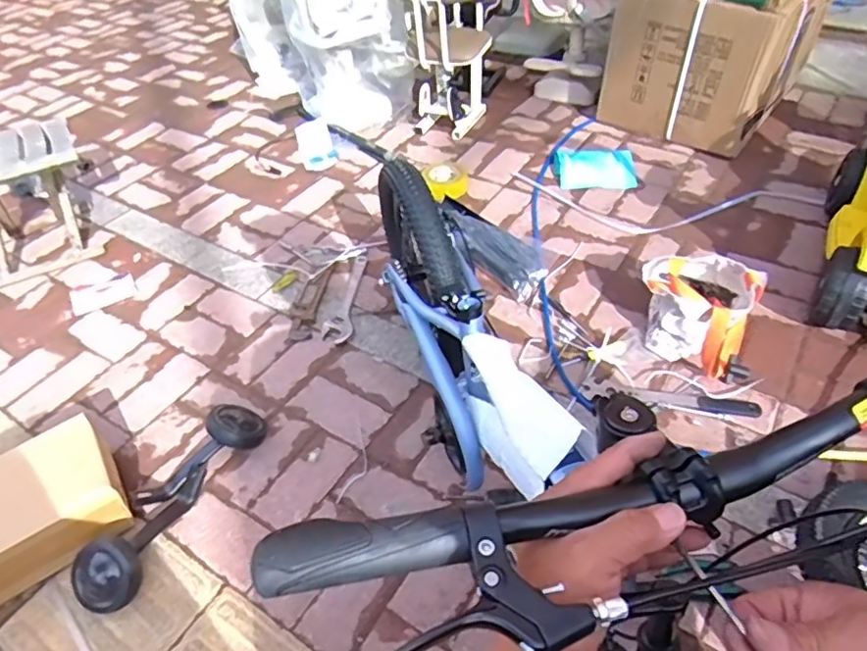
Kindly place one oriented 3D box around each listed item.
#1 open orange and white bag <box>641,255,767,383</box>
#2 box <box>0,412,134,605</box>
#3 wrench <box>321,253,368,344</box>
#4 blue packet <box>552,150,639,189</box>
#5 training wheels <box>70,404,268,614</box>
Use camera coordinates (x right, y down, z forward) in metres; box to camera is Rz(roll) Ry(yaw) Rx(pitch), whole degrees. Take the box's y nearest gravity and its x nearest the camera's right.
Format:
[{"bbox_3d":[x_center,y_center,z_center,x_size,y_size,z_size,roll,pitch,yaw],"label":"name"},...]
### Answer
[{"bbox_3d":[0.506,-0.024,1.128,0.208,0.154,0.187,8,47,14],"label":"open orange and white bag"},{"bbox_3d":[-0.667,0.310,0.951,0.317,0.113,0.212,-28,50,-23],"label":"box"},{"bbox_3d":[-0.201,-0.069,1.364,0.063,0.009,0.275,0,45,7],"label":"wrench"},{"bbox_3d":[0.441,-0.433,1.617,0.209,0.023,0.166,-1,45,6],"label":"blue packet"},{"bbox_3d":[-0.439,0.276,0.990,0.117,0.085,0.380,16,49,21],"label":"training wheels"}]

